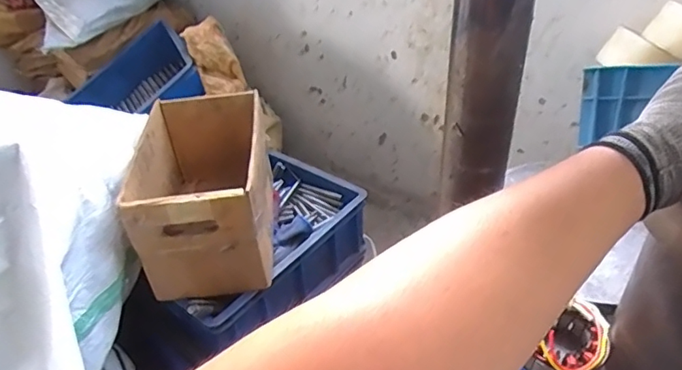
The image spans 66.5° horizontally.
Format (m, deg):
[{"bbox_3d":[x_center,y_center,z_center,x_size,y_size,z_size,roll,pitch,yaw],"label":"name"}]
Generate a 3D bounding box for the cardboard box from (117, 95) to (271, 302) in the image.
[{"bbox_3d":[-0.223,0.000,0.885,0.193,0.175,0.308,-6,38,-3],"label":"cardboard box"}]

